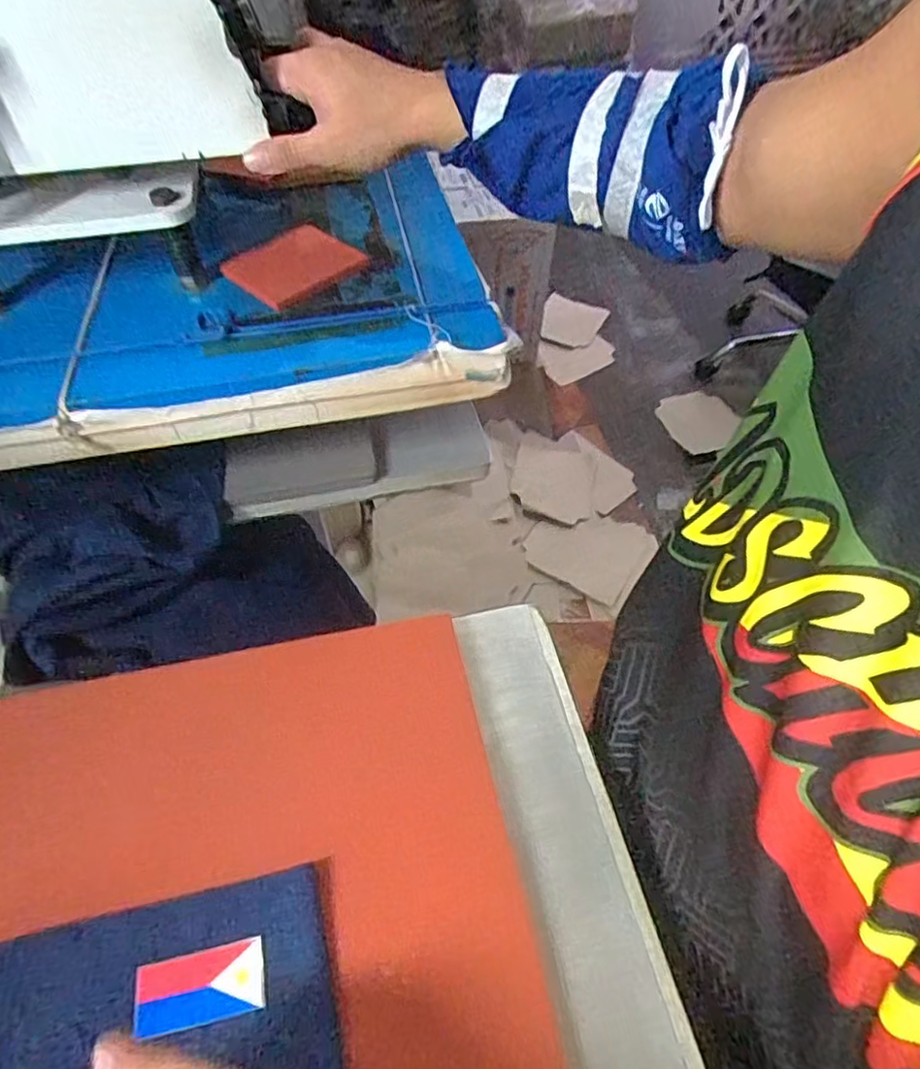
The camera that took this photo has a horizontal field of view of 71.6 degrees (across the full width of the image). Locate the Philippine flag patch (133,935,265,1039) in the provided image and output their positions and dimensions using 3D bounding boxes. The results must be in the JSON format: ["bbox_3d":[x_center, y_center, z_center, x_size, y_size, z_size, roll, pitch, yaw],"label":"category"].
[{"bbox_3d":[-0.134,0.233,0.330,0.063,0.004,0.032,-11,54,-8],"label":"Philippine flag patch"}]

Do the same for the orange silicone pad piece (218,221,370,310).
[{"bbox_3d":[-0.133,-0.220,0.515,0.093,0.009,0.078,-38,61,-25],"label":"orange silicone pad piece"}]

